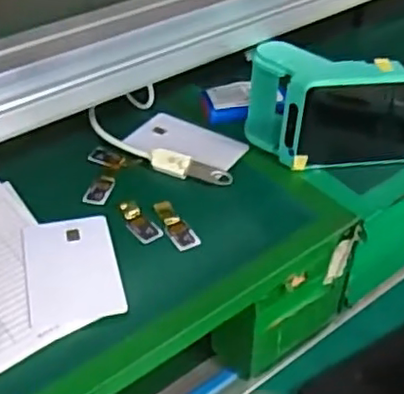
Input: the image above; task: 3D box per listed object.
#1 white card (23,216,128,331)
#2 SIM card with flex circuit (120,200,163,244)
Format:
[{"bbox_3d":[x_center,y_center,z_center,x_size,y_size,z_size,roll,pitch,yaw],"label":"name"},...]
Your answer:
[{"bbox_3d":[-0.080,0.043,0.396,0.054,0.004,0.086,-7,41,-14],"label":"white card"},{"bbox_3d":[-0.043,0.015,0.429,0.017,0.004,0.040,-25,48,-27],"label":"SIM card with flex circuit"}]

